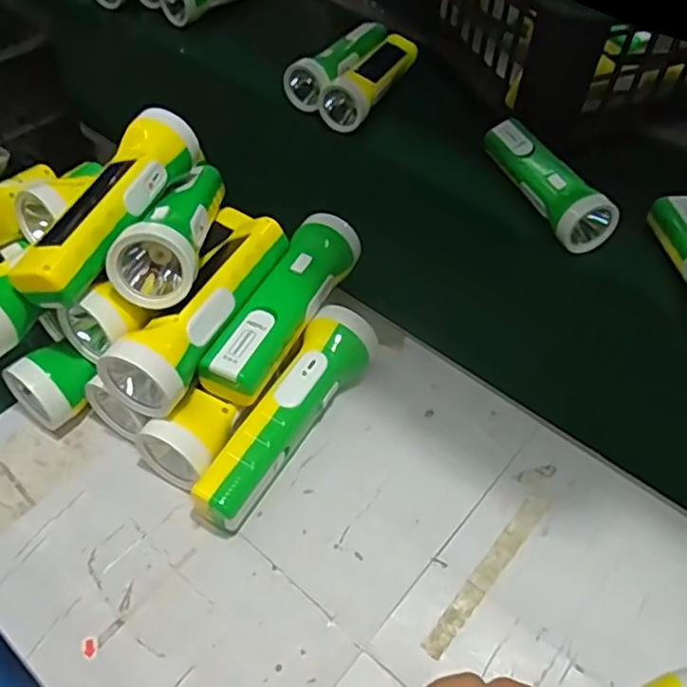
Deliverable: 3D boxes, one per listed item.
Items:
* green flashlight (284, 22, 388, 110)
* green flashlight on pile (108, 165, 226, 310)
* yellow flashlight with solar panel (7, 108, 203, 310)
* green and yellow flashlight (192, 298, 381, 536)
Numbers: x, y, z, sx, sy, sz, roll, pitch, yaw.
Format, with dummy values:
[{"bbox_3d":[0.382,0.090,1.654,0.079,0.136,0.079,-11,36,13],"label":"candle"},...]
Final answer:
[{"bbox_3d":[-0.003,-0.327,0.732,0.053,0.045,0.165,24,56,17],"label":"green flashlight"},{"bbox_3d":[-0.109,-0.089,0.451,0.046,0.047,0.174,6,40,5],"label":"green flashlight on pile"},{"bbox_3d":[-0.156,-0.094,0.440,0.053,0.049,0.171,16,52,11],"label":"yellow flashlight with solar panel"},{"bbox_3d":[-0.035,0.047,0.437,0.041,0.047,0.171,25,57,18],"label":"green and yellow flashlight"}]

